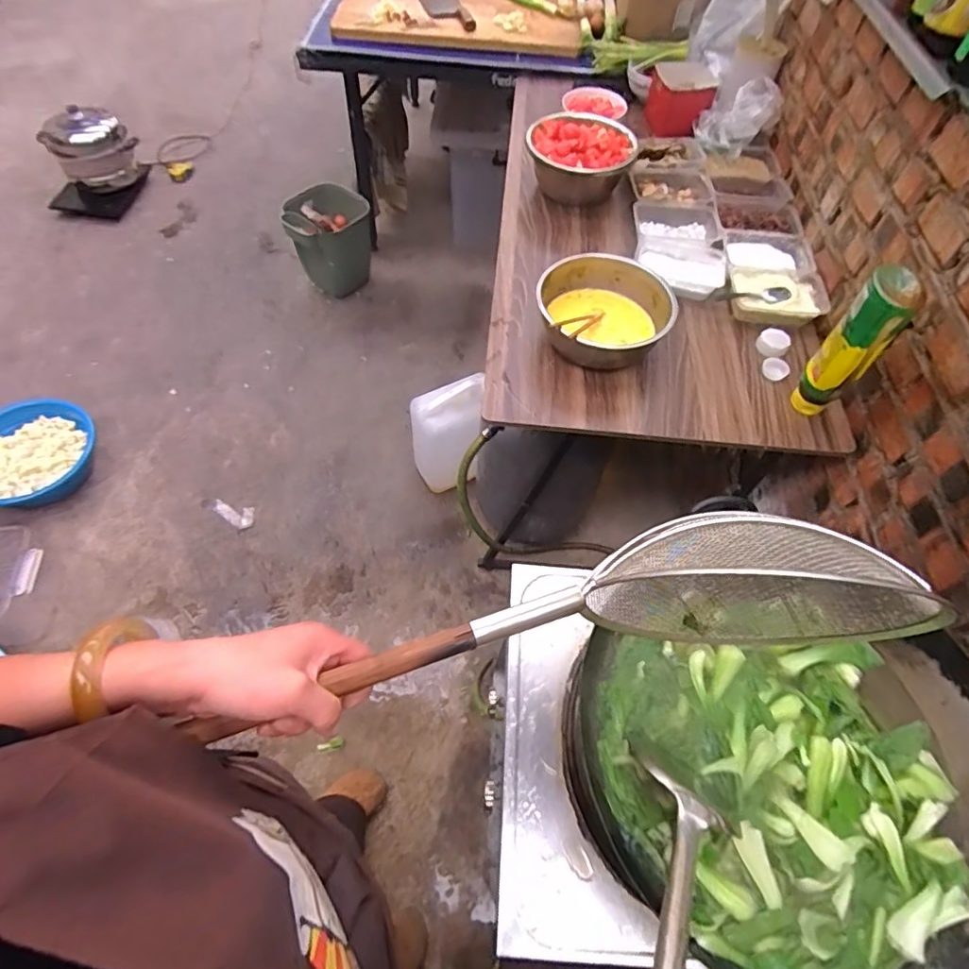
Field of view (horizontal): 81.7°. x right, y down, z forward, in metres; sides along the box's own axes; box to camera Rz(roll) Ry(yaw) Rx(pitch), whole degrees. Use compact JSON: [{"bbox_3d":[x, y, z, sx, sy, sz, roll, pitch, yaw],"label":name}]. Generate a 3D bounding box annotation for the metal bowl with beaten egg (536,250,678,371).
[{"bbox_3d":[0.204,-0.294,0.958,0.211,0.084,0.222,2,57,-2],"label":"metal bowl with beaten egg"}]

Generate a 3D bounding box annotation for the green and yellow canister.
[{"bbox_3d":[0.544,-0.201,0.837,0.074,0.235,0.090,37,63,19],"label":"green and yellow canister"}]

